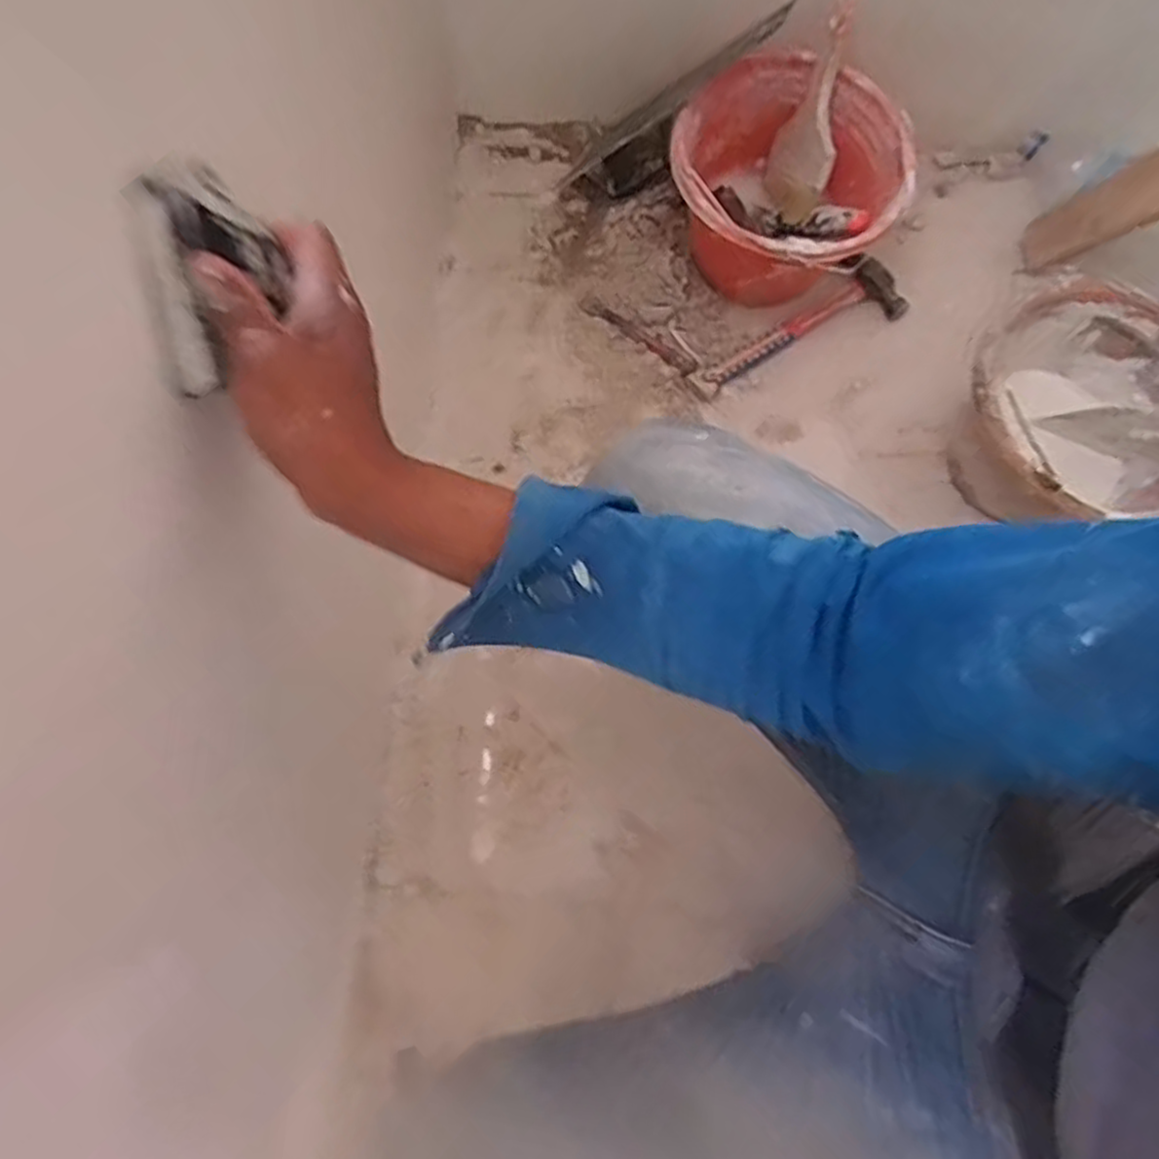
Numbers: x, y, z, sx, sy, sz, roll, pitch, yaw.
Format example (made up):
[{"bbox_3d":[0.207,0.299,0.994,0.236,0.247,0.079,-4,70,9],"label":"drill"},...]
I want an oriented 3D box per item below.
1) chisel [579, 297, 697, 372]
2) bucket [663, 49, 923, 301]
[{"bbox_3d":[0.068,-0.286,0.879,0.154,0.010,0.023,36,78,6],"label":"chisel"},{"bbox_3d":[0.220,-0.426,0.840,0.246,0.150,0.247,17,77,1],"label":"bucket"}]

